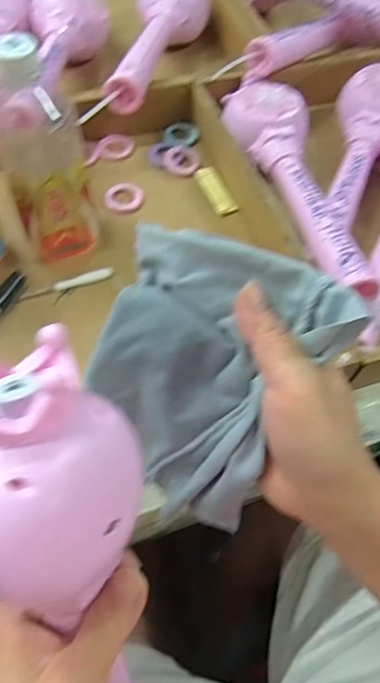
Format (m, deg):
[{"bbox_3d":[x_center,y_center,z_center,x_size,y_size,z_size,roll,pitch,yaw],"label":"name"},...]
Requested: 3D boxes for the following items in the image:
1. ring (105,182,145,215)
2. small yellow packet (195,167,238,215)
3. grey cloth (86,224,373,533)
[{"bbox_3d":[-0.067,-0.148,0.525,0.039,0.004,0.041,2,60,-3],"label":"ring"},{"bbox_3d":[0.028,-0.160,0.536,0.024,0.007,0.070,-18,63,-14],"label":"small yellow packet"},{"bbox_3d":[0.009,0.029,0.281,0.123,0.165,0.028,20,24,17],"label":"grey cloth"}]

